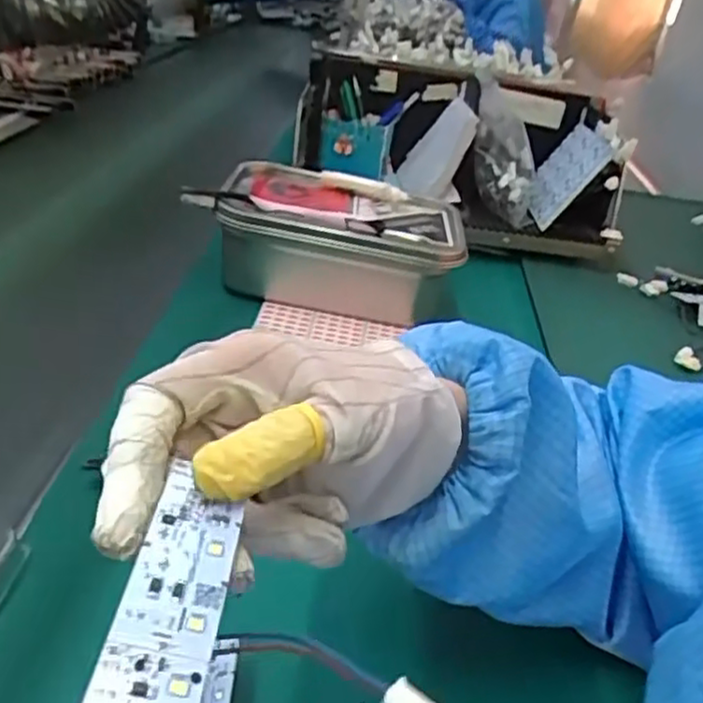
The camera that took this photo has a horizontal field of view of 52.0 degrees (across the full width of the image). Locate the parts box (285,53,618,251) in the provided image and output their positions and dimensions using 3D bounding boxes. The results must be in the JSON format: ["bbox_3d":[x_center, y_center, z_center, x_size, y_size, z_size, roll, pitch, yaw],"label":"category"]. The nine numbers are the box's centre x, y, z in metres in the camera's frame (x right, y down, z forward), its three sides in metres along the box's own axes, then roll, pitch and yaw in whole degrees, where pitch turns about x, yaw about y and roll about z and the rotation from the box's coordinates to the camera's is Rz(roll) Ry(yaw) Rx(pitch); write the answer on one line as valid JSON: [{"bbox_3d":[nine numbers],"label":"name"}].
[{"bbox_3d":[0.134,-0.260,0.907,0.372,0.155,0.242,6,30,-6],"label":"parts box"}]

